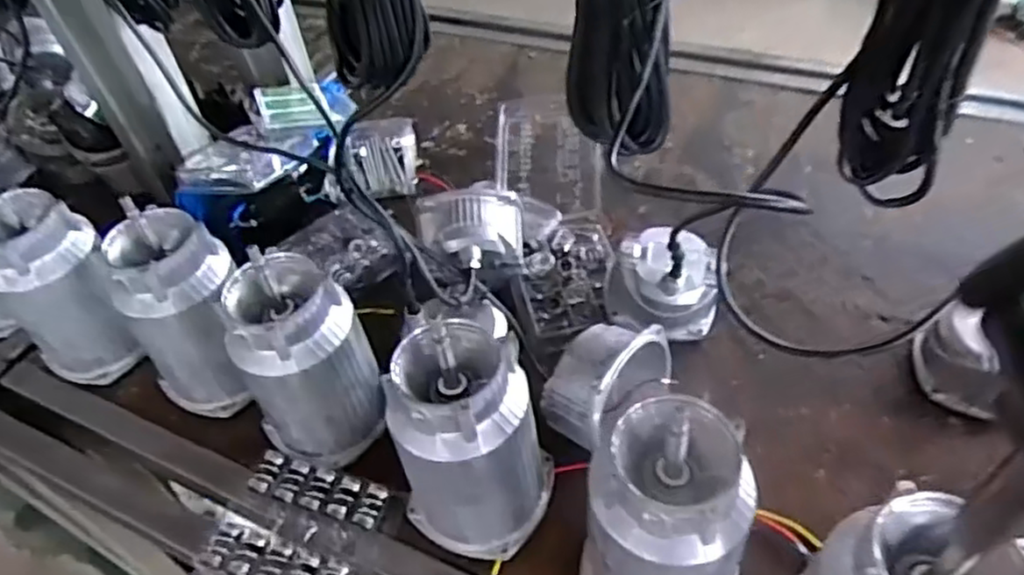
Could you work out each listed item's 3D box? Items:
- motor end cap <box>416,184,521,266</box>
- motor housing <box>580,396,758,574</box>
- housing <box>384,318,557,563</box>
[{"bbox_3d":[-0.046,-0.064,0.794,0.125,0.074,0.075,-7,47,-1],"label":"motor end cap"},{"bbox_3d":[0.125,0.194,0.544,0.124,0.219,0.113,-3,47,3],"label":"motor housing"},{"bbox_3d":[-0.040,0.140,0.608,0.125,0.219,0.113,16,51,20],"label":"housing"}]

